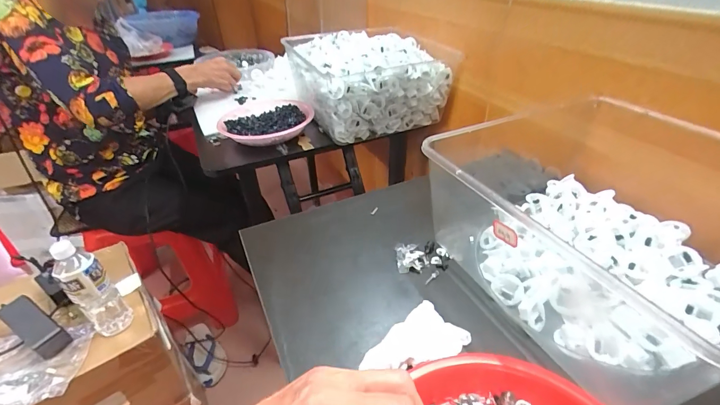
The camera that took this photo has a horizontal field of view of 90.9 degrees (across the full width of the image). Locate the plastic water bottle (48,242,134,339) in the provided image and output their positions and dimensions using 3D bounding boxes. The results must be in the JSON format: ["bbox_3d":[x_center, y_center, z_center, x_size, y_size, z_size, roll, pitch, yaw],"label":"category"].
[{"bbox_3d":[-0.484,0.158,0.639,0.054,0.213,0.061,23,44,30],"label":"plastic water bottle"}]

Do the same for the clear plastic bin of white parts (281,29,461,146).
[{"bbox_3d":[0.026,-0.277,0.789,0.313,0.152,0.274,-16,39,-18],"label":"clear plastic bin of white parts"}]

